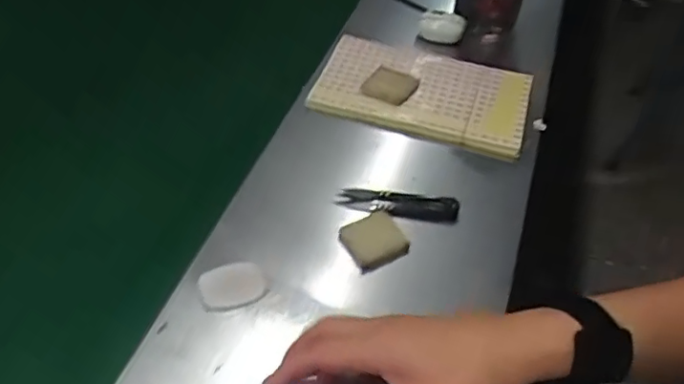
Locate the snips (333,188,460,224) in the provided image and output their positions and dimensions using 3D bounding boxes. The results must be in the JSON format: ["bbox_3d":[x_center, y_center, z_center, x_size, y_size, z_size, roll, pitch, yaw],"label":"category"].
[{"bbox_3d":[0.049,0.010,0.515,0.100,0.019,0.019,6,48,2],"label":"snips"}]

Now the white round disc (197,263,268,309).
[{"bbox_3d":[-0.082,0.069,0.449,0.047,0.005,0.033,-13,50,-15],"label":"white round disc"}]

